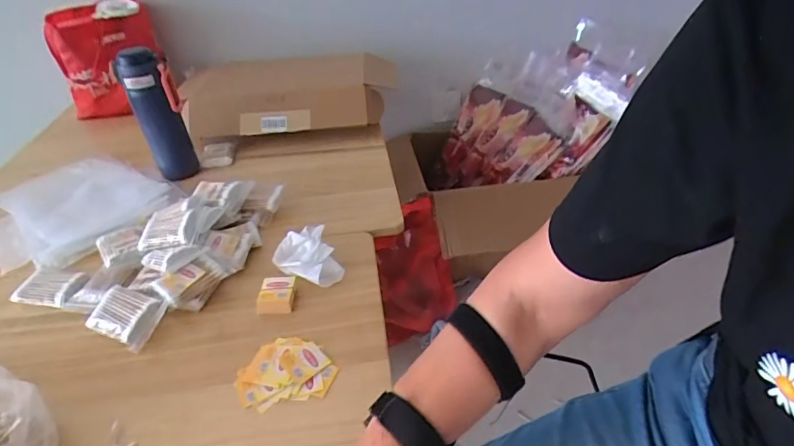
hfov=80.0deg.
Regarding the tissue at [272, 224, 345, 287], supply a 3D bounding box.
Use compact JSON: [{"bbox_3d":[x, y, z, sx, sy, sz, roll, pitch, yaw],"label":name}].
[{"bbox_3d":[-0.120,0.046,0.630,0.069,0.045,0.095,-20,39,-23],"label":"tissue"}]

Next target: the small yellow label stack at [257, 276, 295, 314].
[{"bbox_3d":[-0.151,0.089,0.596,0.042,0.027,0.047,-1,36,2],"label":"small yellow label stack"}]

